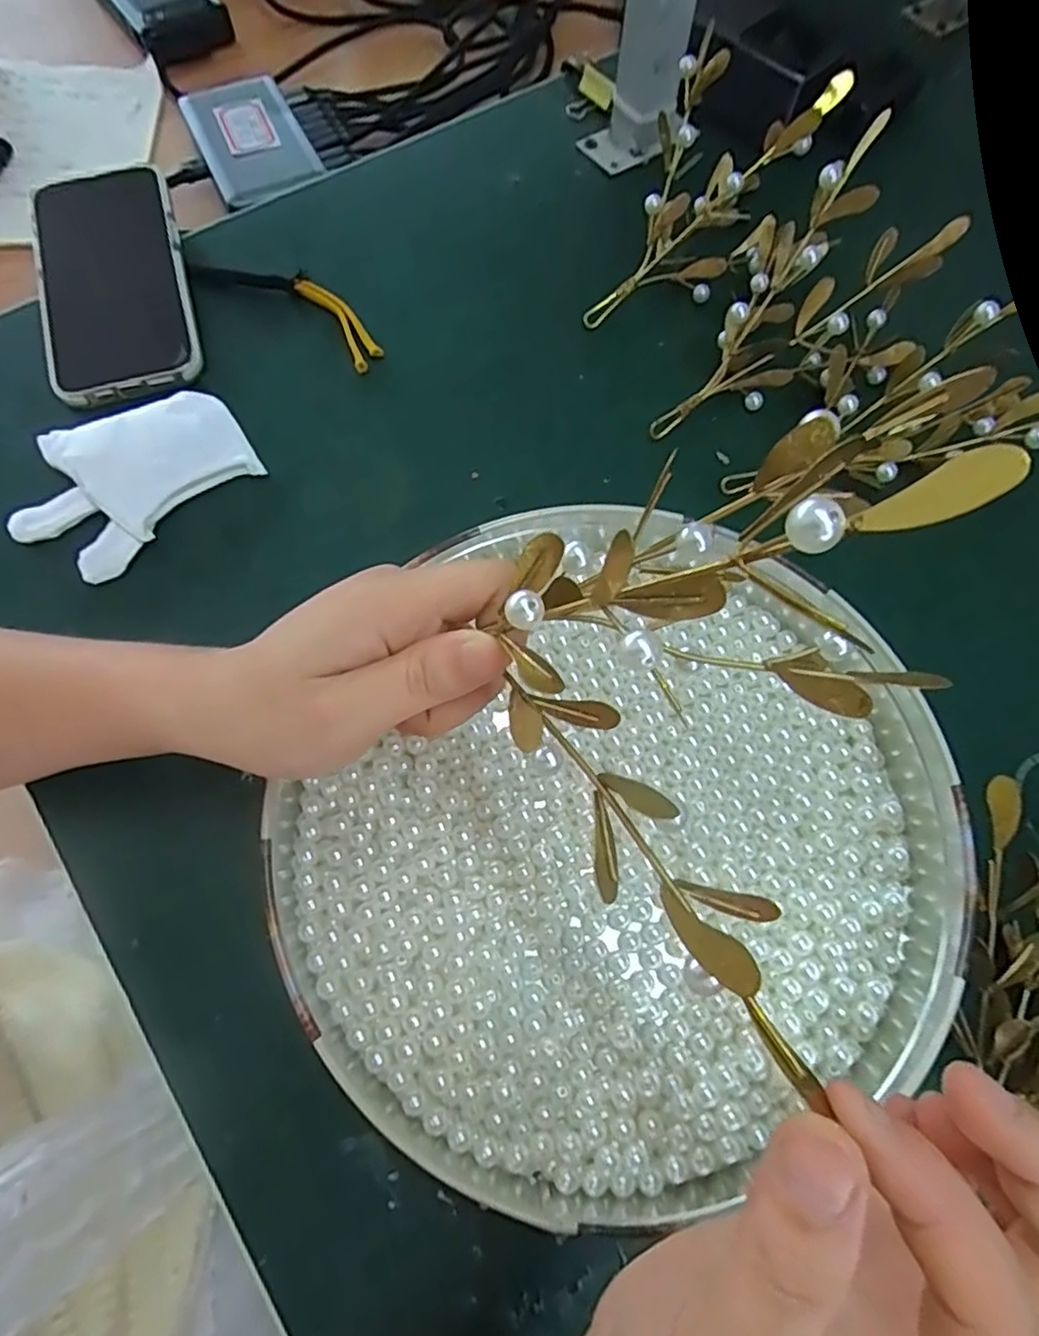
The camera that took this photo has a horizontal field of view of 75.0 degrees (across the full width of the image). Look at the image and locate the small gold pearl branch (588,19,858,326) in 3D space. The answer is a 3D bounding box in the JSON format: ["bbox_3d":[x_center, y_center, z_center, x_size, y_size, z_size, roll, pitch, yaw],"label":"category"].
[{"bbox_3d":[0.111,-0.270,0.396,0.090,0.093,0.148,25,70,8],"label":"small gold pearl branch"}]

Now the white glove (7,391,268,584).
[{"bbox_3d":[-0.207,-0.102,0.361,0.119,0.018,0.077,-41,75,-15],"label":"white glove"}]

